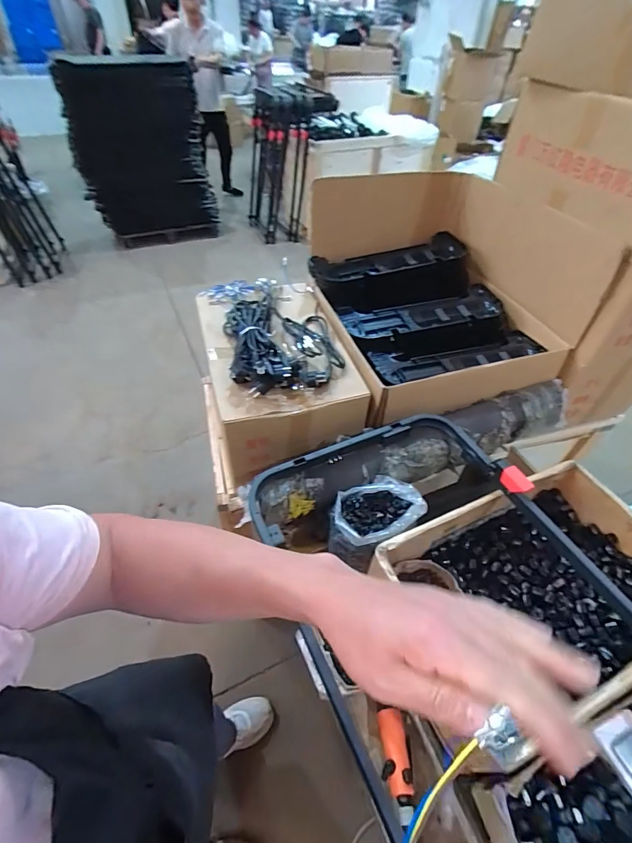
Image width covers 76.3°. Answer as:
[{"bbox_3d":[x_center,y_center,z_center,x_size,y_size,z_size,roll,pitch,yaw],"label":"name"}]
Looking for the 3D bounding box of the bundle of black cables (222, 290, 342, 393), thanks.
[{"bbox_3d":[-0.087,-0.212,1.004,0.266,0.065,0.373,-9,47,-11],"label":"bundle of black cables"}]

